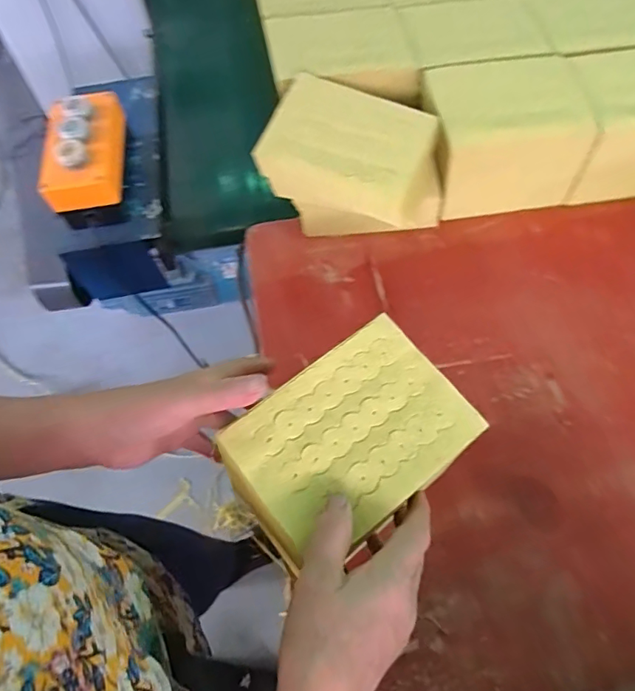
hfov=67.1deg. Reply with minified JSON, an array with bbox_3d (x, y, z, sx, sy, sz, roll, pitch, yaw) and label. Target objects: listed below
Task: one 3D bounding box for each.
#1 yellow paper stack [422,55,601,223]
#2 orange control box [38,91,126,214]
[{"bbox_3d":[0.208,-0.243,0.571,0.170,0.121,0.121,-8,62,-3],"label":"yellow paper stack"},{"bbox_3d":[-0.259,-0.225,0.543,0.083,0.048,0.142,-5,61,-2],"label":"orange control box"}]

